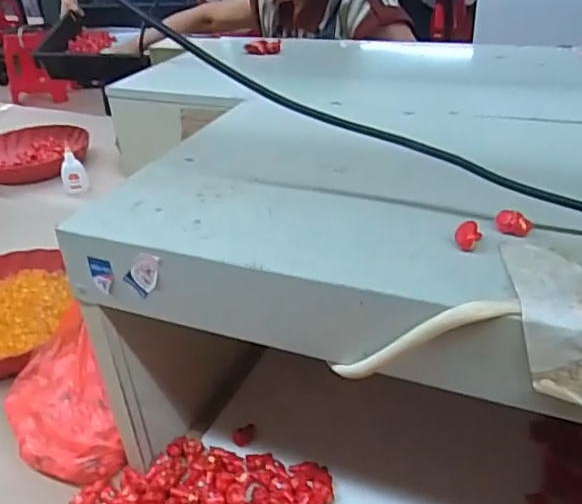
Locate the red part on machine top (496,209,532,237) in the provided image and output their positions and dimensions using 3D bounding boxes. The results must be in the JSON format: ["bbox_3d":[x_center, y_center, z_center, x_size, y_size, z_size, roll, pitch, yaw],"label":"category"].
[{"bbox_3d":[0.136,-0.018,0.357,0.020,0.012,0.013,12,34,26],"label":"red part on machine top"}]

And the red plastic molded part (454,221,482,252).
[{"bbox_3d":[0.106,-0.010,0.349,0.012,0.014,0.020,12,35,26],"label":"red plastic molded part"}]

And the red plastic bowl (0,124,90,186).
[{"bbox_3d":[-0.577,-0.227,1.291,0.258,0.055,0.220,-11,31,-10],"label":"red plastic bowl"}]

